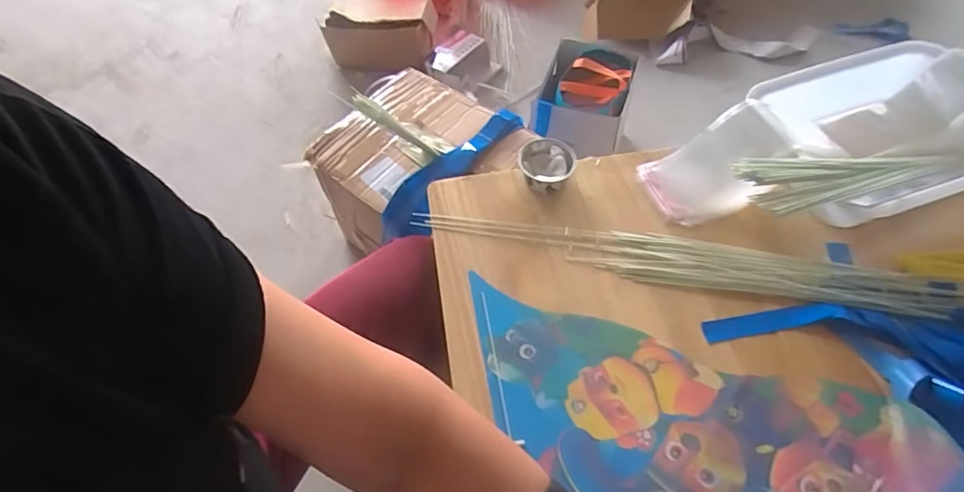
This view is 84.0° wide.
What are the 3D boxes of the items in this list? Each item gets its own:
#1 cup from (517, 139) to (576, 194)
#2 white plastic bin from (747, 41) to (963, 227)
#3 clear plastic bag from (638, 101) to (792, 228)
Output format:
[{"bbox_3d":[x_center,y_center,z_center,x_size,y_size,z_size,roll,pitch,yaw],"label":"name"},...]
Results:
[{"bbox_3d":[0.095,-0.119,0.783,0.080,0.043,0.088,-2,56,3],"label":"cup"},{"bbox_3d":[0.565,-0.151,0.767,0.356,0.102,0.252,-18,57,-8],"label":"white plastic bin"},{"bbox_3d":[0.327,-0.109,0.749,0.179,0.027,0.124,-33,63,24],"label":"clear plastic bag"}]

